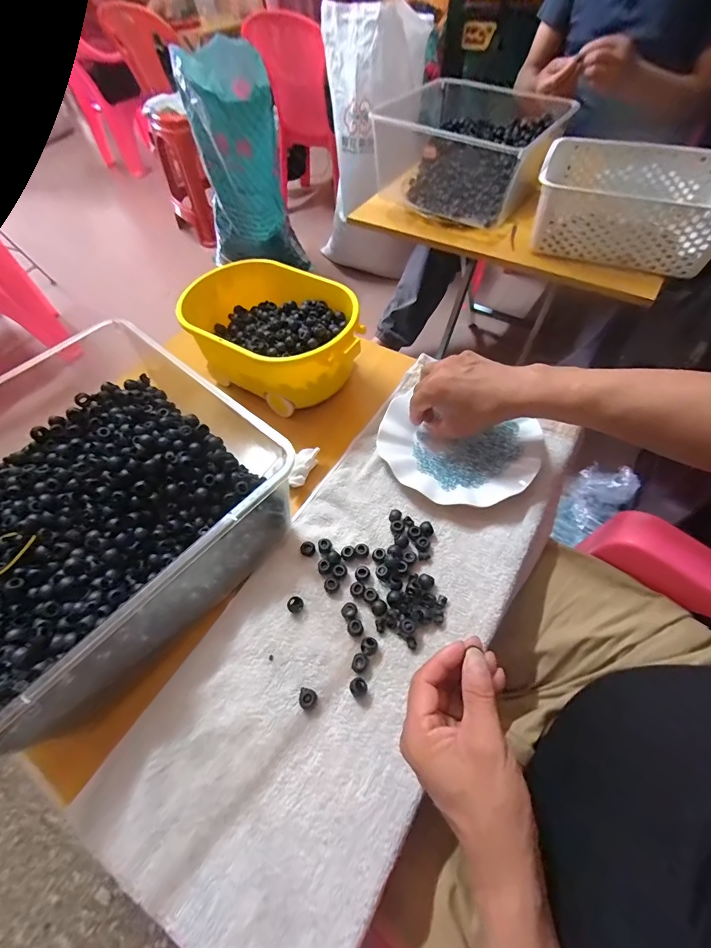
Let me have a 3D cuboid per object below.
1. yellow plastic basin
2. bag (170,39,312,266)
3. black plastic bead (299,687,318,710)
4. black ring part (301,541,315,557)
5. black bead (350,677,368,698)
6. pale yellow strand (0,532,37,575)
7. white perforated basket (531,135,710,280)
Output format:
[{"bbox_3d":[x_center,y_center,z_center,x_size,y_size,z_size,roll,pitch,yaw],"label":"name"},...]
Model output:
[{"bbox_3d":[-0.110,-0.188,0.521,0.258,0.093,0.164,26,62,18],"label":"yellow plastic basin"},{"bbox_3d":[-0.382,-0.993,1.313,0.326,0.557,0.285,-13,57,-5],"label":"bag"},{"bbox_3d":[-0.041,0.194,0.337,0.016,0.012,0.016,-1,57,2],"label":"black plastic bead"},{"bbox_3d":[-0.050,0.077,0.408,0.014,0.006,0.016,27,62,19],"label":"black ring part"},{"bbox_3d":[0.003,0.186,0.340,0.014,0.011,0.014,-1,57,2],"label":"black bead"},{"bbox_3d":[-0.311,0.069,0.343,0.030,0.004,0.045,24,50,-4],"label":"pale yellow strand"},{"bbox_3d":[0.481,-0.472,0.682,0.294,0.110,0.231,15,59,12],"label":"white perforated basket"}]

